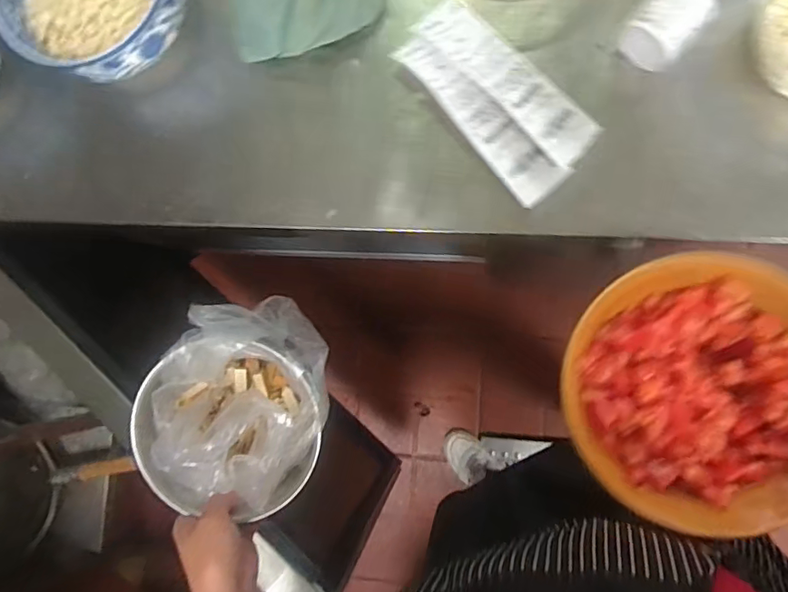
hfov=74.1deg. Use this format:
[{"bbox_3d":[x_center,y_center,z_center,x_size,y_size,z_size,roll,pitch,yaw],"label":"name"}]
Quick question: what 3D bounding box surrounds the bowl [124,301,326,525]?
[{"bbox_3d":[-0.134,0.099,0.458,0.151,0.115,0.188,29,88,9],"label":"bowl"}]

